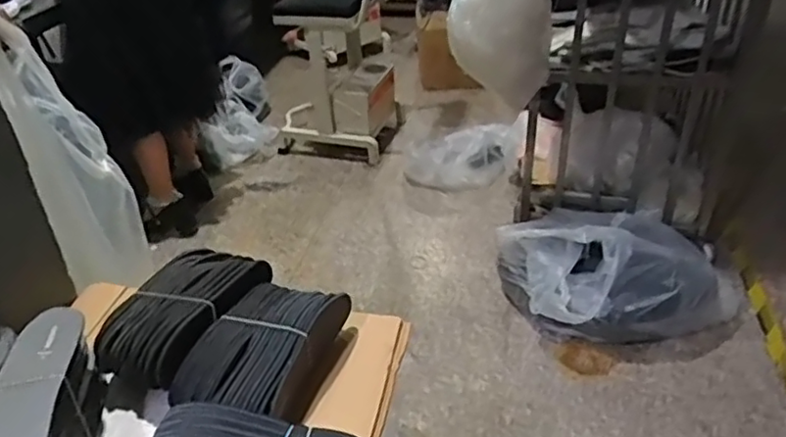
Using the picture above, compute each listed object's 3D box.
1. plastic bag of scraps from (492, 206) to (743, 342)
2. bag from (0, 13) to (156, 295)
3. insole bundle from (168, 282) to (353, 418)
[{"bbox_3d":[0.612,0.120,1.596,0.625,0.255,0.340,-7,34,-7],"label":"plastic bag of scraps"},{"bbox_3d":[-0.449,-0.089,0.909,0.110,0.400,0.110,-15,36,-18],"label":"bag"},{"bbox_3d":[-0.142,0.147,0.695,0.125,0.076,0.203,9,35,17],"label":"insole bundle"}]

